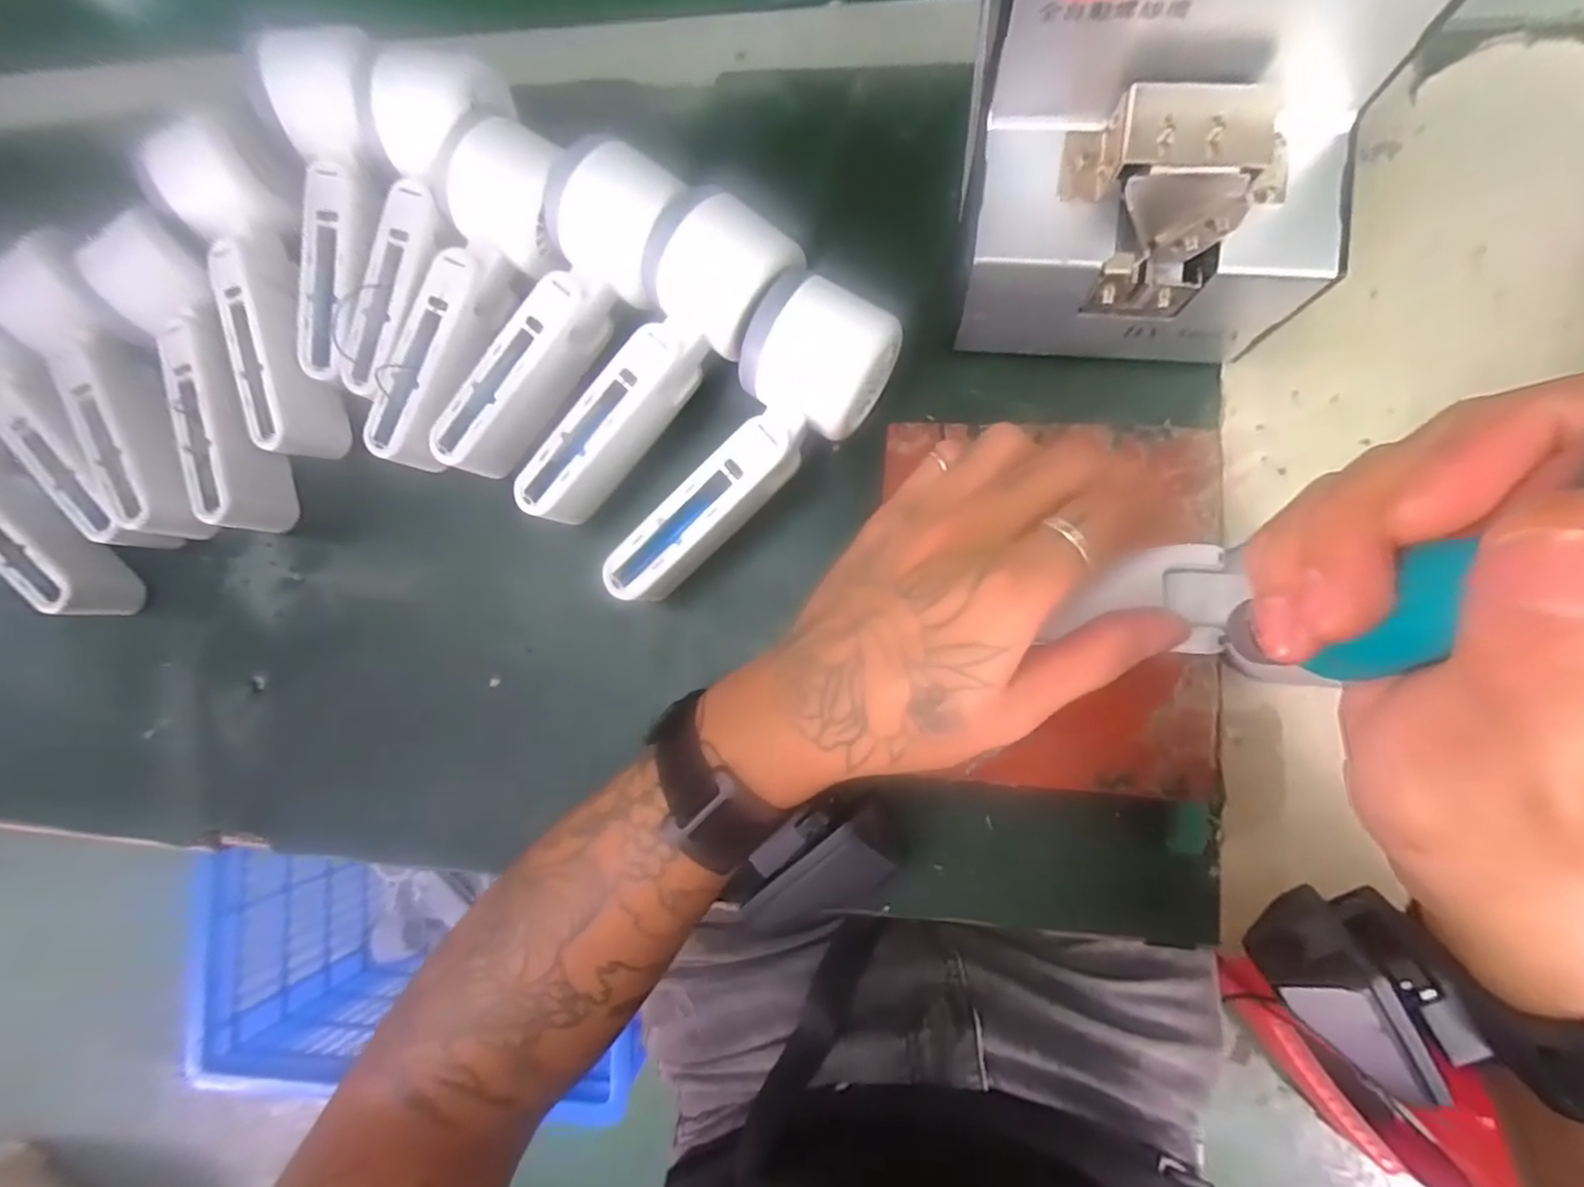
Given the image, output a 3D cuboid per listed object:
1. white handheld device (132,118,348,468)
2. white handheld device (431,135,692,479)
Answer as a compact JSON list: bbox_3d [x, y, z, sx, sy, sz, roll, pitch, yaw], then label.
[{"bbox_3d":[-0.263,-0.145,0.333,0.048,0.055,0.155,-18,82,6],"label":"white handheld device"},{"bbox_3d":[-0.110,-0.127,0.317,0.054,0.048,0.164,37,103,10],"label":"white handheld device"}]

